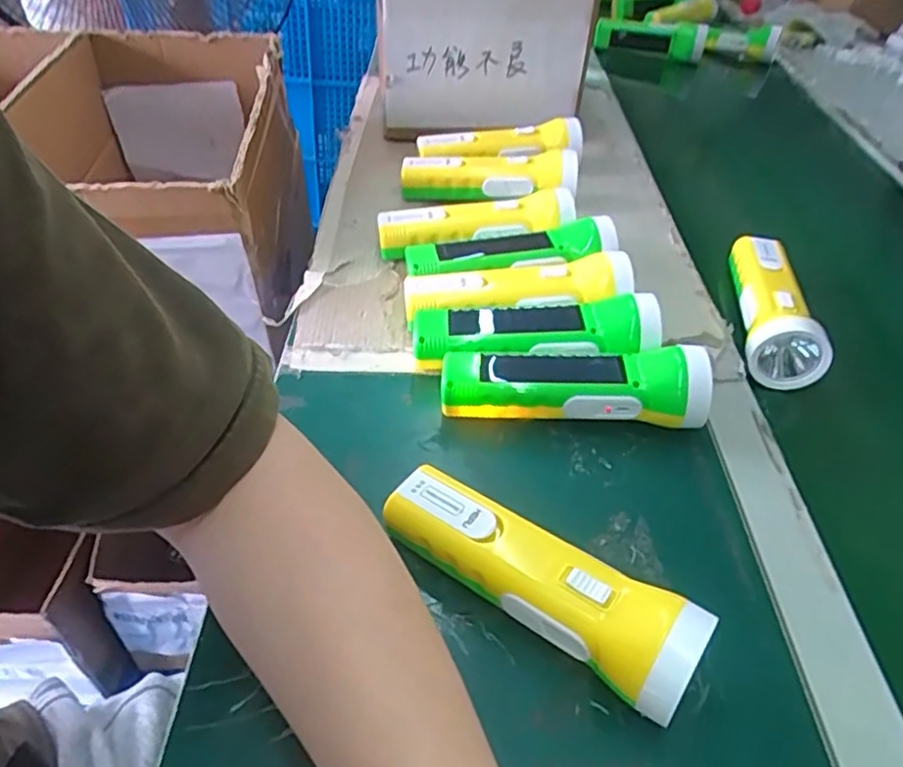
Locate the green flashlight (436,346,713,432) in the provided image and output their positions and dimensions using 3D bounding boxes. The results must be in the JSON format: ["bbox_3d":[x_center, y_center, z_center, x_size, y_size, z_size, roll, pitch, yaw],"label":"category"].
[{"bbox_3d":[0.079,0.005,0.424,0.171,0.042,0.057,5,44,3],"label":"green flashlight"}]

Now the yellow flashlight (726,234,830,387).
[{"bbox_3d":[0.257,-0.068,0.519,0.048,0.048,0.164,8,43,7],"label":"yellow flashlight"}]

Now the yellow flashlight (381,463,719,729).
[{"bbox_3d":[0.039,0.097,0.322,0.162,0.046,0.044,28,49,26],"label":"yellow flashlight"}]

